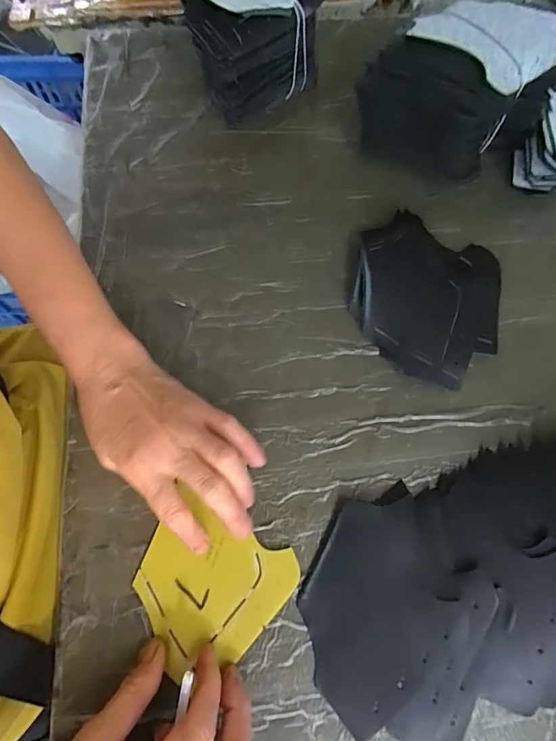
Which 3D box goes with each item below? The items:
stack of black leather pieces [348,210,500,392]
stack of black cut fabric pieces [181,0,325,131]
[{"bbox_3d":[0.129,-0.065,0.344,0.125,0.022,0.151,11,72,2],"label":"stack of black leather pieces"},{"bbox_3d":[-0.021,-0.310,0.372,0.118,0.109,0.123,-11,73,-5],"label":"stack of black cut fabric pieces"}]

